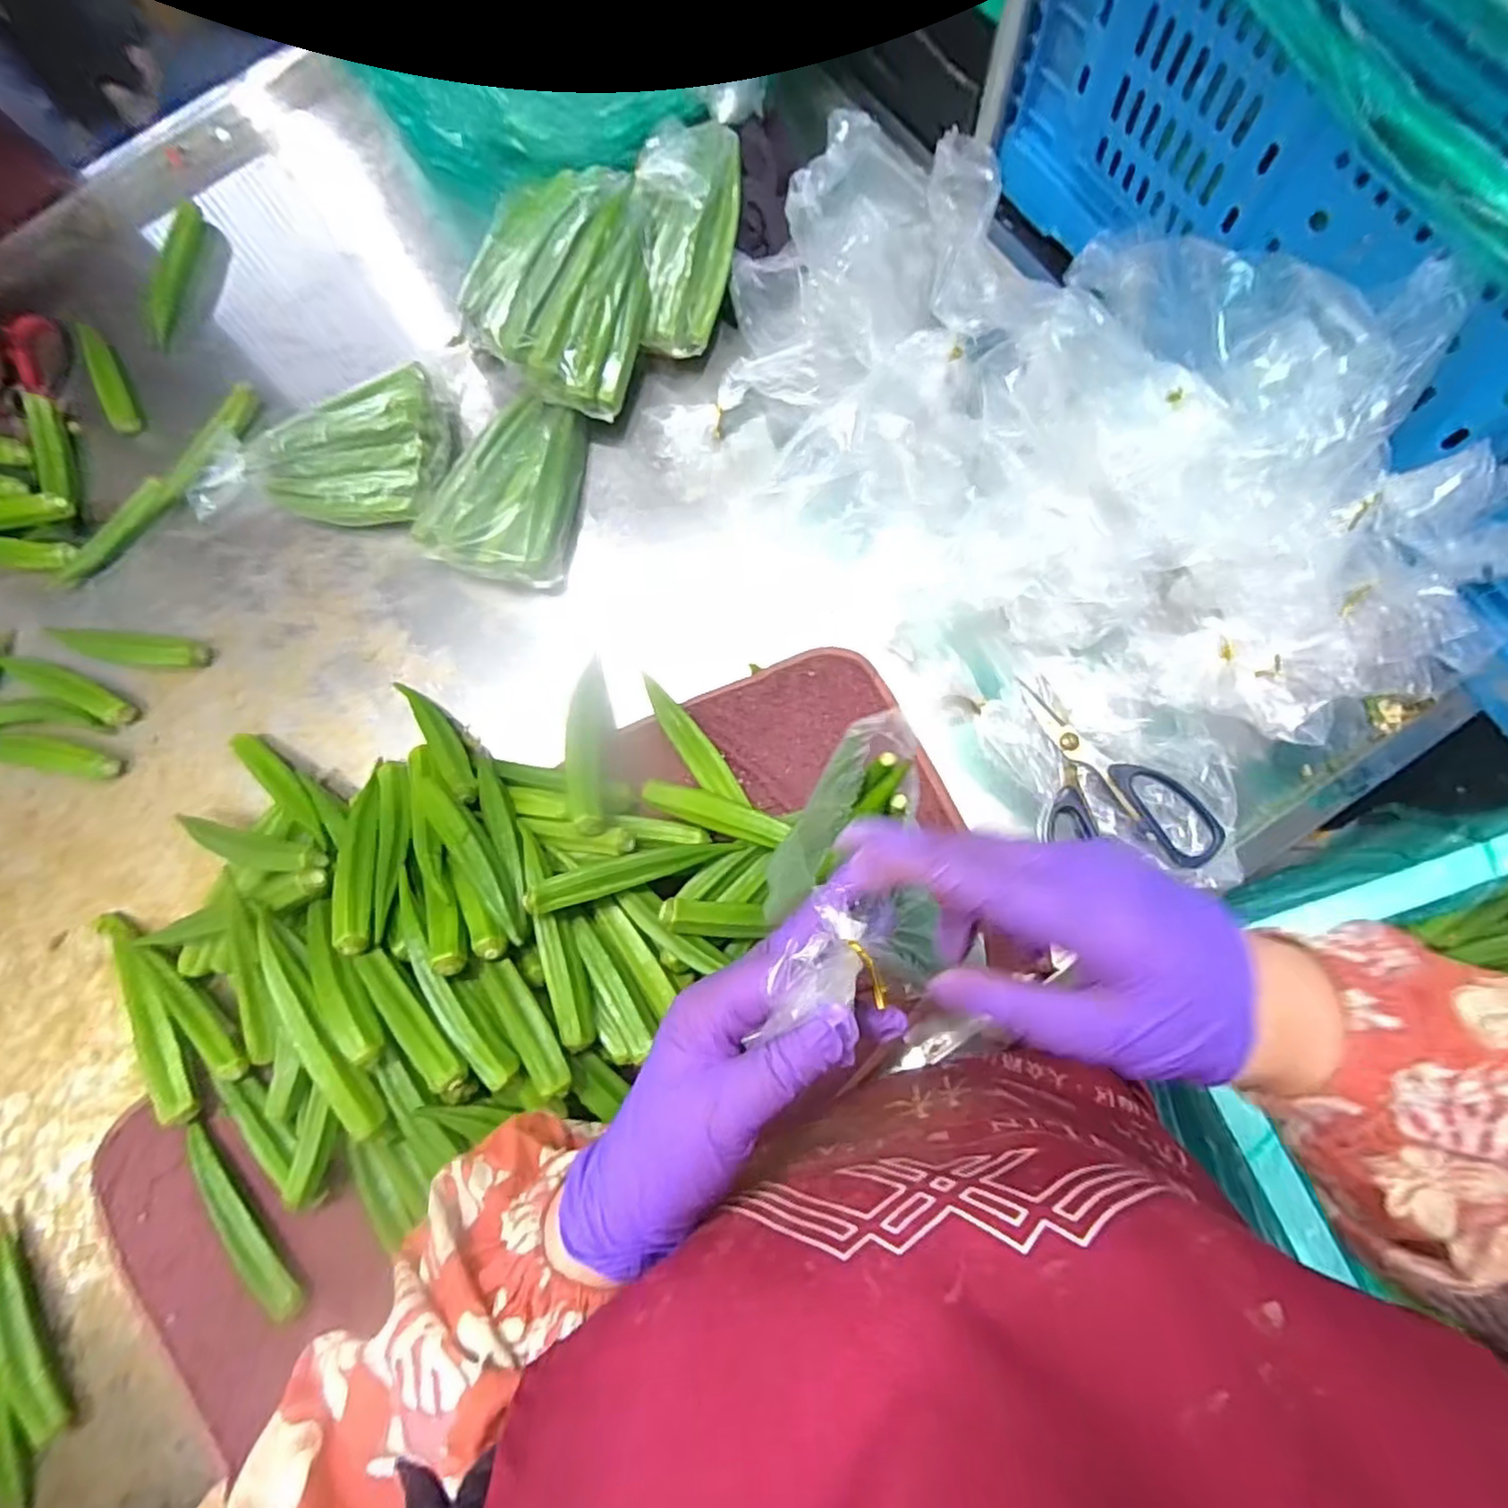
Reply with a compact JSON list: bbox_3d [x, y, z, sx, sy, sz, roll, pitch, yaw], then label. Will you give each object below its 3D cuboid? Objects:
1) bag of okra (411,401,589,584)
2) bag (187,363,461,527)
[{"bbox_3d":[-0.187,-0.207,0.539,0.103,0.065,0.153,13,80,8],"label":"bag of okra"},{"bbox_3d":[-0.361,-0.236,0.557,0.233,0.057,0.117,-12,77,3],"label":"bag"}]

